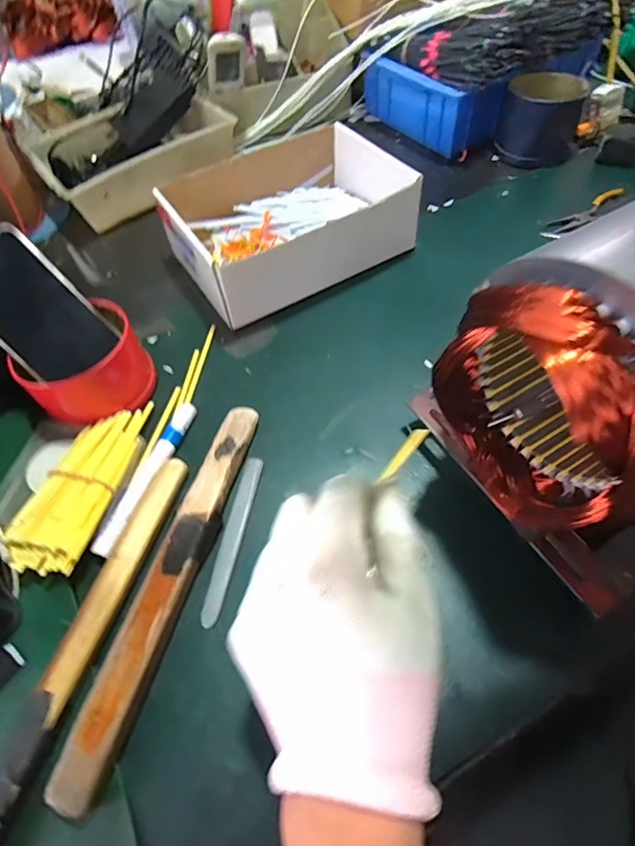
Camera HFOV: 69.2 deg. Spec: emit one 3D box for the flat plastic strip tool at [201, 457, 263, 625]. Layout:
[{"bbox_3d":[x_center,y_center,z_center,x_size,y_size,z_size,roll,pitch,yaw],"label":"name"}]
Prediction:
[{"bbox_3d":[-0.065,0.086,0.354,0.016,0.005,0.129,8,58,9],"label":"flat plastic strip tool"}]

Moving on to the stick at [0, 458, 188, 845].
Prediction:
[{"bbox_3d":[-0.153,0.137,0.310,0.027,0.020,0.254,14,59,9],"label":"stick"}]

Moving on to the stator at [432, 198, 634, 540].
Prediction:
[{"bbox_3d":[0.153,-0.028,0.251,0.129,0.141,0.133,-33,63,-19],"label":"stator"}]

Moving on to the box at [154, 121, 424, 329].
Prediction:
[{"bbox_3d":[-0.034,-0.232,0.509,0.244,0.076,0.189,-31,60,-16],"label":"box"}]

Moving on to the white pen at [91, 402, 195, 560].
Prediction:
[{"bbox_3d":[-0.137,0.041,0.375,0.019,0.012,0.140,15,59,13],"label":"white pen"}]

